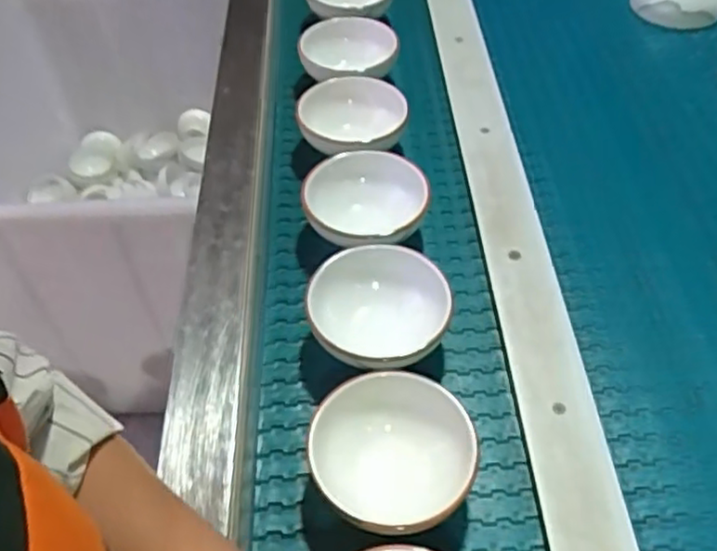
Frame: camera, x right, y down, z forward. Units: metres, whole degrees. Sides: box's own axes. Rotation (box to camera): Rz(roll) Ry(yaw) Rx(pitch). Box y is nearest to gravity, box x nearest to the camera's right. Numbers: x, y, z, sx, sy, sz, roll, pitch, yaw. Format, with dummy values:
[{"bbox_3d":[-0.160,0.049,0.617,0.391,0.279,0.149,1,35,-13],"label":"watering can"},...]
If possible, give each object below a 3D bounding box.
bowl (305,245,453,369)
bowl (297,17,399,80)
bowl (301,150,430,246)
[{"bbox_3d":[0.017,0.034,0.531,0.105,0.050,0.107,1,48,-1],"label":"bowl"},{"bbox_3d":[-0.011,-0.239,0.758,0.108,0.037,0.123,-1,48,6],"label":"bowl"},{"bbox_3d":[0.008,-0.056,0.606,0.105,0.048,0.111,1,48,-1],"label":"bowl"}]

